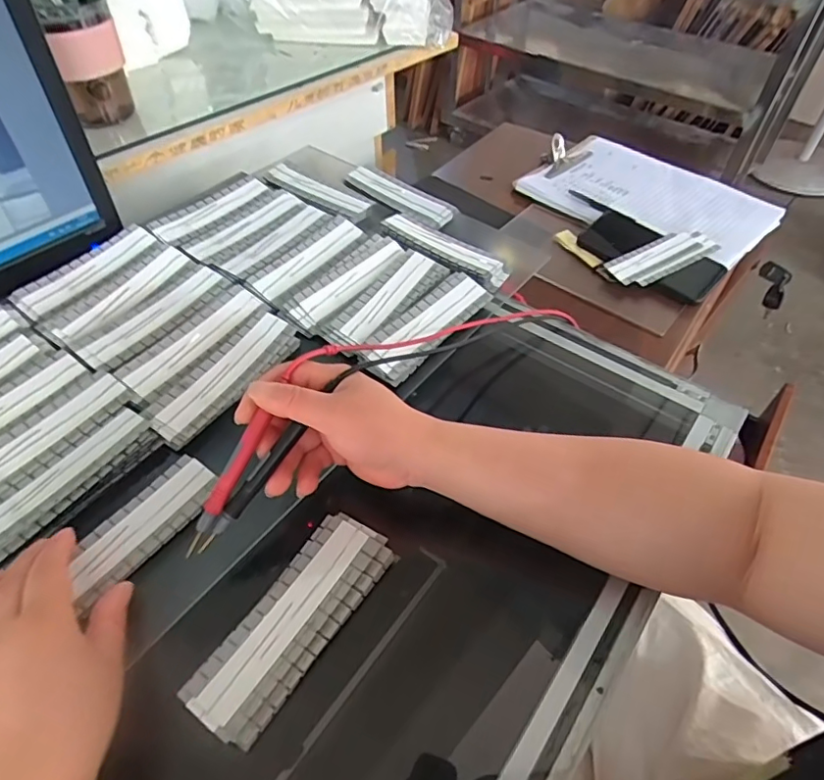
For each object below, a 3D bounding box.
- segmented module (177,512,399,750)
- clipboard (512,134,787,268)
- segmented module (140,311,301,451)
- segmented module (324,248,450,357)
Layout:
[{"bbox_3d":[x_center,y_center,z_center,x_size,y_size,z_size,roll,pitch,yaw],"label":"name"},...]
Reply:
[{"bbox_3d":[-0.067,0.133,0.321,0.050,0.008,0.133,29,56,19],"label":"segmented module"},{"bbox_3d":[0.325,-0.274,0.762,0.309,0.019,0.217,36,56,27],"label":"clipboard"},{"bbox_3d":[-0.145,-0.014,0.421,0.046,0.012,0.131,28,56,19],"label":"segmented module"},{"bbox_3d":[-0.022,-0.080,0.479,0.046,0.011,0.137,28,56,19],"label":"segmented module"}]

